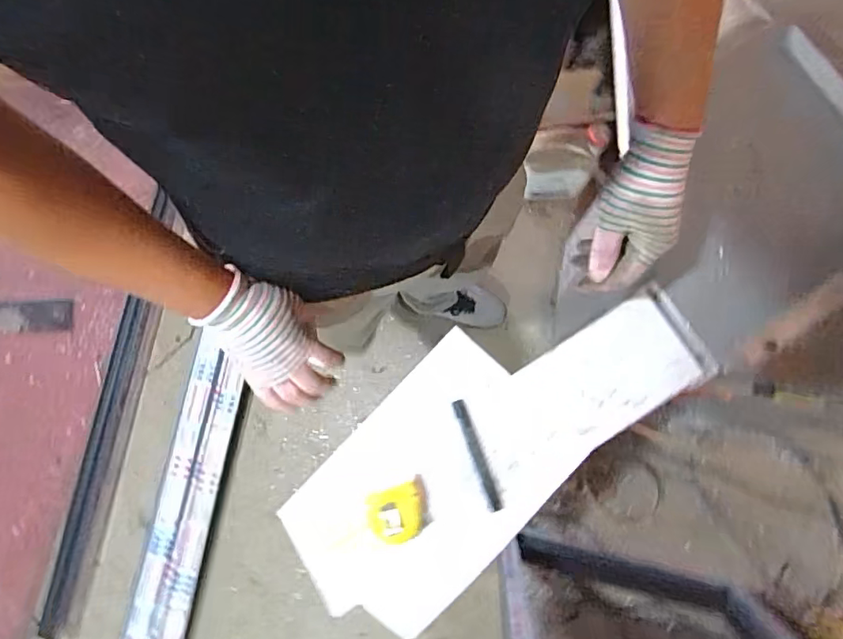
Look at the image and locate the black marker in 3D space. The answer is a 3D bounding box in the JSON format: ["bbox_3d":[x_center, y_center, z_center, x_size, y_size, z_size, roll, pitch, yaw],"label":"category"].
[{"bbox_3d":[0.062,0.150,0.592,0.016,0.010,0.124,-19,80,-1],"label":"black marker"}]

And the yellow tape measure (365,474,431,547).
[{"bbox_3d":[-0.023,0.210,0.574,0.066,0.027,0.057,-21,80,-1],"label":"yellow tape measure"}]

